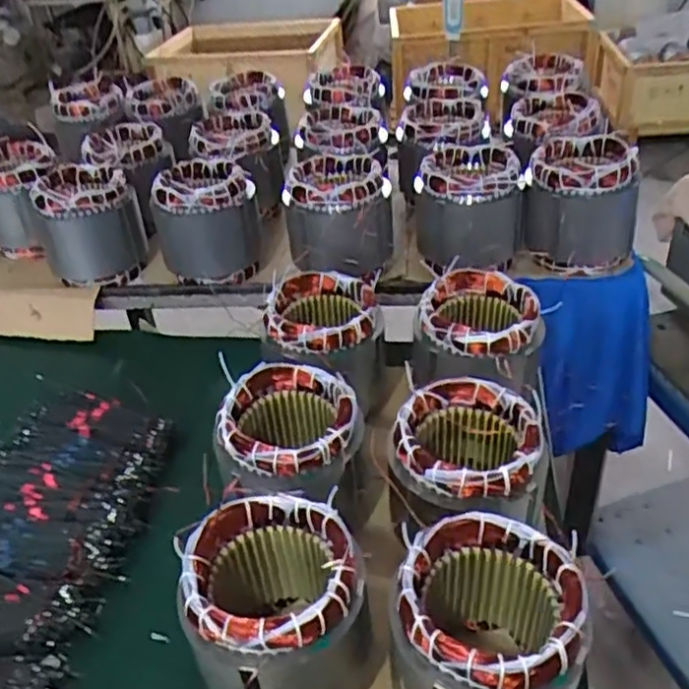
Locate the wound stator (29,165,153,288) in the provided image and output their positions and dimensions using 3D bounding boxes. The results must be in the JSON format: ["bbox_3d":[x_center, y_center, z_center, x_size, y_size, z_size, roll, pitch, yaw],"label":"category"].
[{"bbox_3d":[-0.408,-0.196,1.131,0.153,0.155,0.159,-16,39,-12],"label":"wound stator"}]

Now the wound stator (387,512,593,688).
[{"bbox_3d":[0.111,0.242,0.566,0.137,0.171,0.133,-4,38,3],"label":"wound stator"}]

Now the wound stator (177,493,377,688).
[{"bbox_3d":[-0.054,0.236,0.604,0.140,0.162,0.131,-4,38,3],"label":"wound stator"}]

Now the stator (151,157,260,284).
[{"bbox_3d":[-0.211,-0.196,1.077,0.152,0.145,0.148,-14,38,-10],"label":"stator"}]

